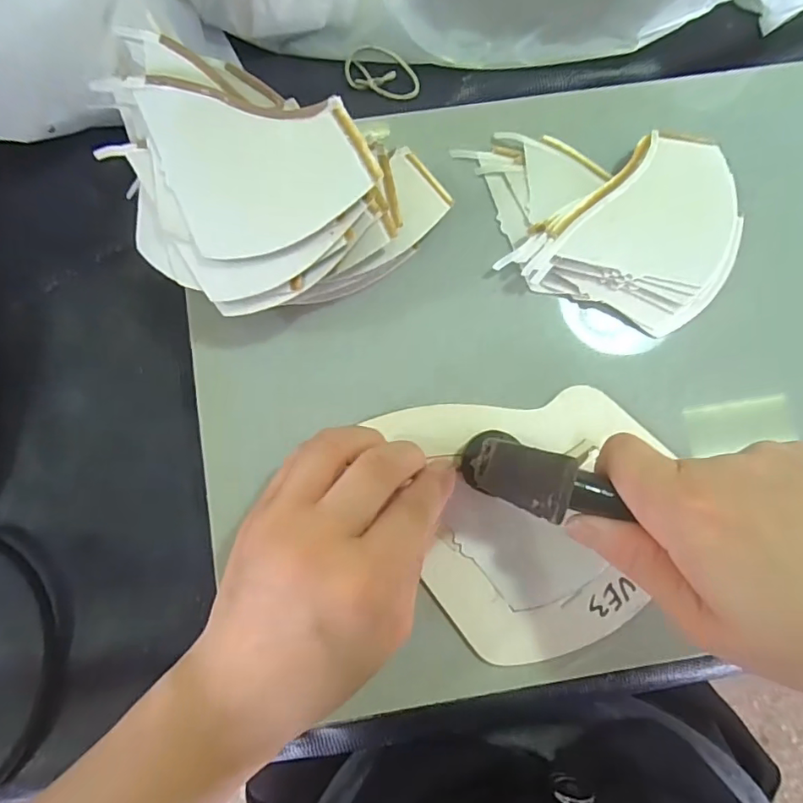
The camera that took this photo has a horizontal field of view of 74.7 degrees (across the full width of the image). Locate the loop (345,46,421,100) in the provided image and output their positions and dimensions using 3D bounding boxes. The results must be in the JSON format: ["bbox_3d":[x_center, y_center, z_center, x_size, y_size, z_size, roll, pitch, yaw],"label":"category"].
[{"bbox_3d":[-0.011,-0.183,0.293,0.043,0.006,0.023,18,104,1],"label":"loop"}]

